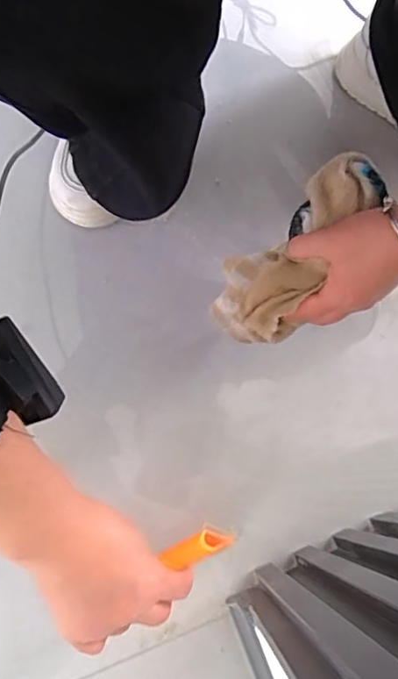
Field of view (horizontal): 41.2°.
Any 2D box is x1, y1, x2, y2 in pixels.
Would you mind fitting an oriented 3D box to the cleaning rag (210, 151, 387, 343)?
[{"bbox_3d":[0.079,-0.073,0.451,0.073,0.049,0.183,38,106,9],"label":"cleaning rag"}]

